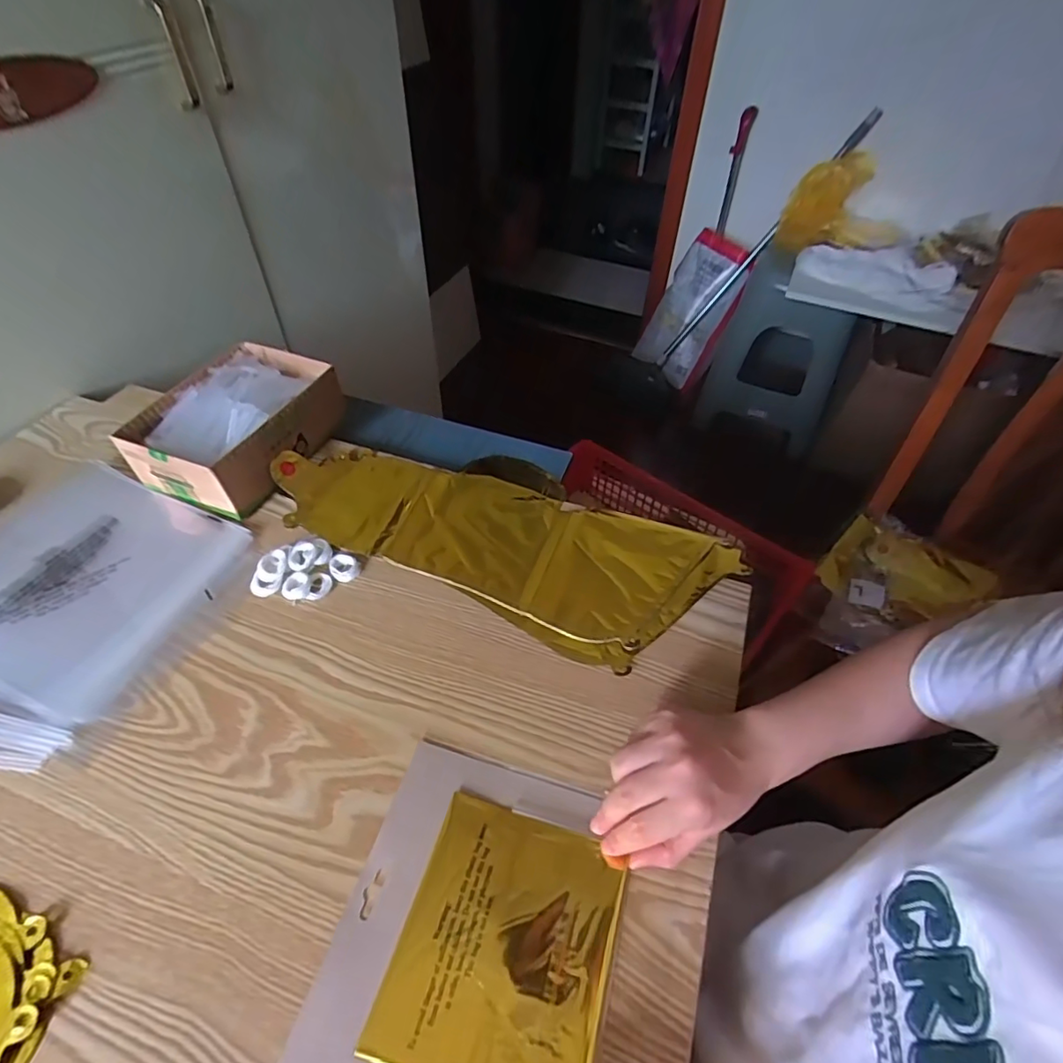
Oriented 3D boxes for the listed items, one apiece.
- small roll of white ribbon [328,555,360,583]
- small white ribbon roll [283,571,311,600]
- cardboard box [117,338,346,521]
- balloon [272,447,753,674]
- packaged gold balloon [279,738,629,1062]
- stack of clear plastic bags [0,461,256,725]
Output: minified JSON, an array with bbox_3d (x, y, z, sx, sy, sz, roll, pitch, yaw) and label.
[{"bbox_3d":[-0.168,0.033,0.504,0.025,0.006,0.030,-23,54,-20],"label":"small roll of white ribbon"},{"bbox_3d":[-0.203,0.047,0.485,0.024,0.007,0.029,-8,50,-8],"label":"small white ribbon roll"},{"bbox_3d":[-0.296,-0.110,0.574,0.139,0.072,0.183,18,51,13],"label":"cardboard box"},{"bbox_3d":[-0.032,-0.013,0.538,0.418,0.016,0.184,22,52,17],"label":"balloon"},{"bbox_3d":[-0.033,0.240,0.338,0.158,0.010,0.193,14,50,10],"label":"packaged gold balloon"},{"bbox_3d":[-0.403,0.042,0.490,0.249,0.008,0.217,20,52,15],"label":"stack of clear plastic bags"}]

